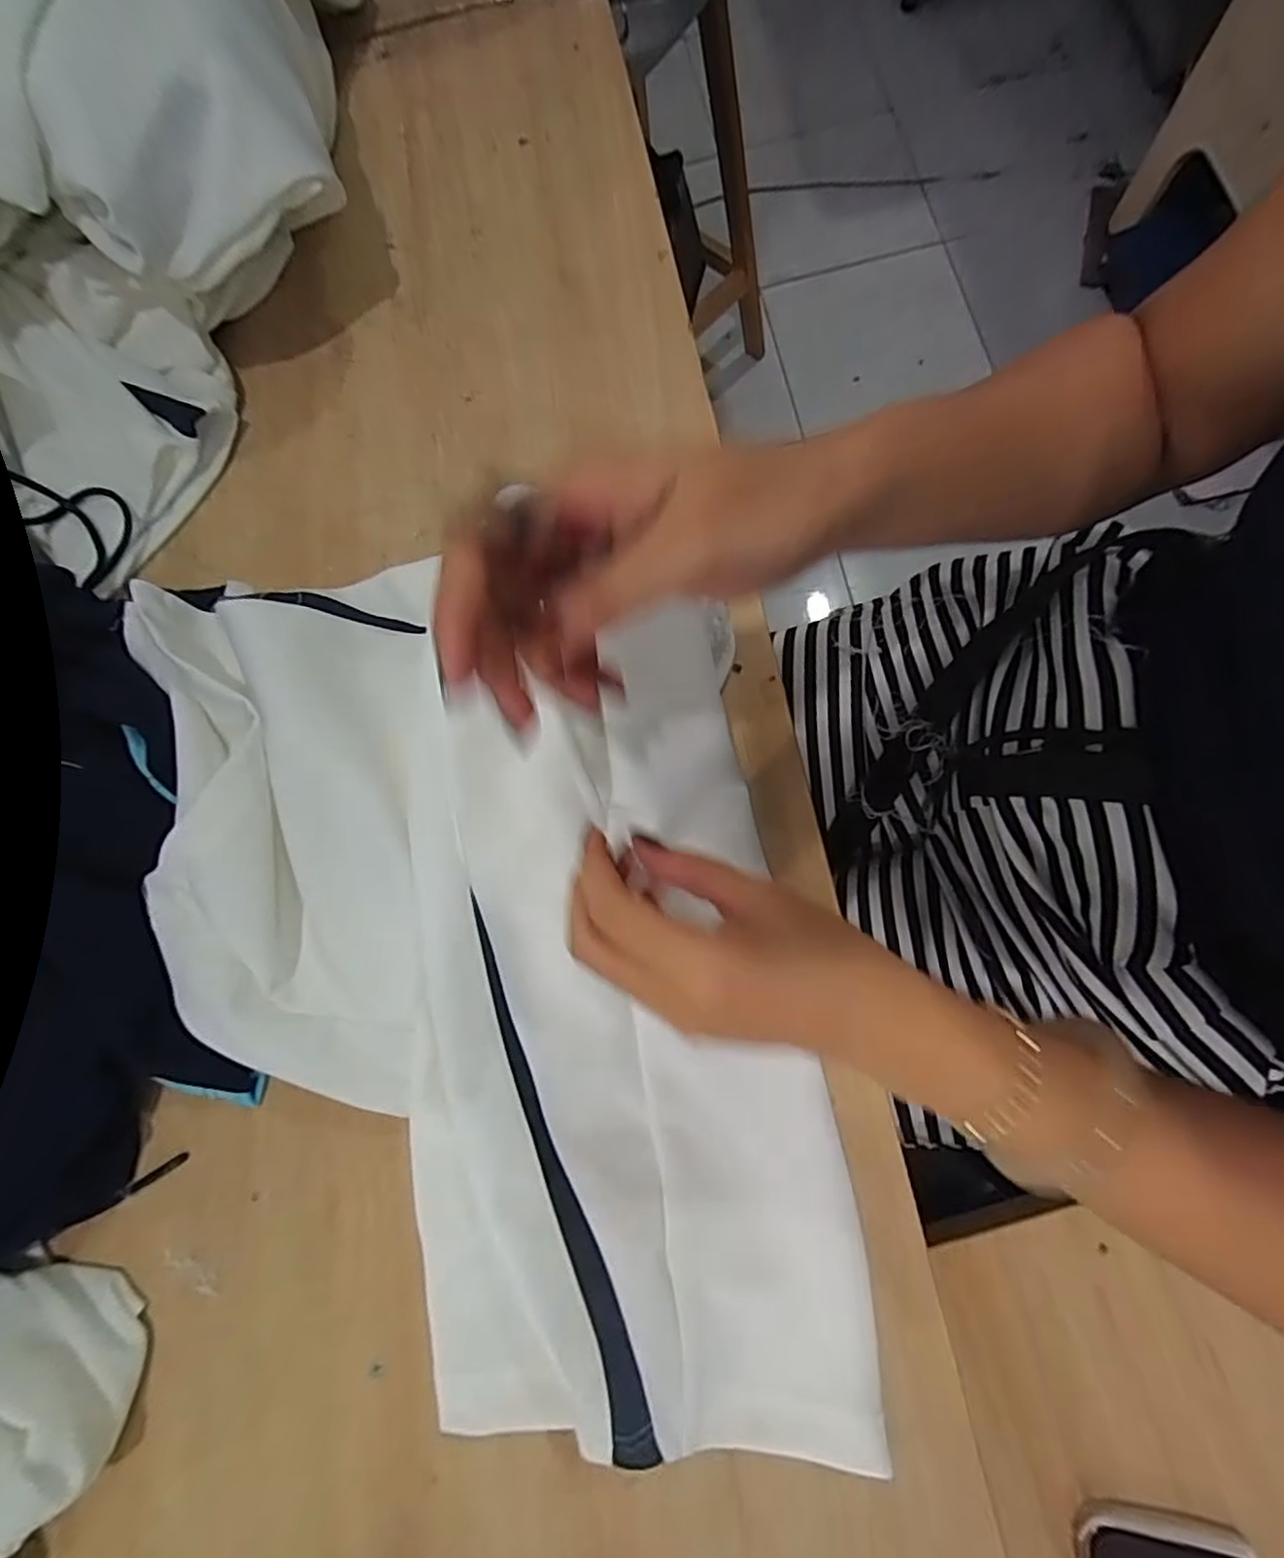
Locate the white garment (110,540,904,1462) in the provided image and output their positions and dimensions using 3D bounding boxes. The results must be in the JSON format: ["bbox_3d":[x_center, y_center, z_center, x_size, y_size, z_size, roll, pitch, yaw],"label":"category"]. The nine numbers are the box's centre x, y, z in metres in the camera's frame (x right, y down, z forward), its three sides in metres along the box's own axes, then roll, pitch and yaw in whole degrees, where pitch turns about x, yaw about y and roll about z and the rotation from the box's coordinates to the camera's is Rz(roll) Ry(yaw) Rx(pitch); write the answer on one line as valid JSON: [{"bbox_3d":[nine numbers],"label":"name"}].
[{"bbox_3d":[-0.090,0.085,0.324,0.315,0.085,0.472,-12,77,-2],"label":"white garment"}]

